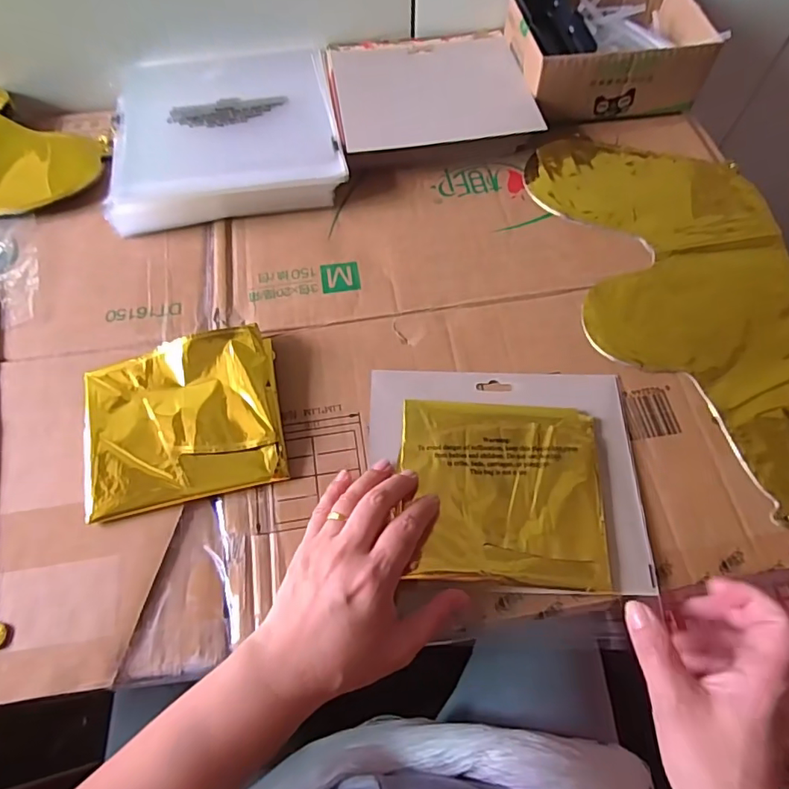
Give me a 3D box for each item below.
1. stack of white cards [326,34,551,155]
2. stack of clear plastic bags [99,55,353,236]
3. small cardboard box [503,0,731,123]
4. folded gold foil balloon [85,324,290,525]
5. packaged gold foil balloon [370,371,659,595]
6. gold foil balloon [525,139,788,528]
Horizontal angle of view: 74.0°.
[{"bbox_3d":[0.036,-0.311,0.550,0.193,0.037,0.176,-8,62,-4],"label":"stack of white cards"},{"bbox_3d":[-0.171,-0.273,0.534,0.216,0.037,0.238,-10,62,-5],"label":"stack of clear plastic bags"},{"bbox_3d":[0.219,-0.362,0.553,0.186,0.068,0.137,-8,62,-4],"label":"small cardboard box"},{"bbox_3d":[-0.157,0.018,0.387,0.141,0.031,0.119,-13,63,-6],"label":"folded gold foil balloon"},{"bbox_3d":[0.079,0.054,0.383,0.192,0.012,0.162,2,62,1],"label":"packaged gold foil balloon"},{"bbox_3d":[0.258,-0.073,0.434,0.191,0.017,0.423,-8,62,-3],"label":"gold foil balloon"}]

